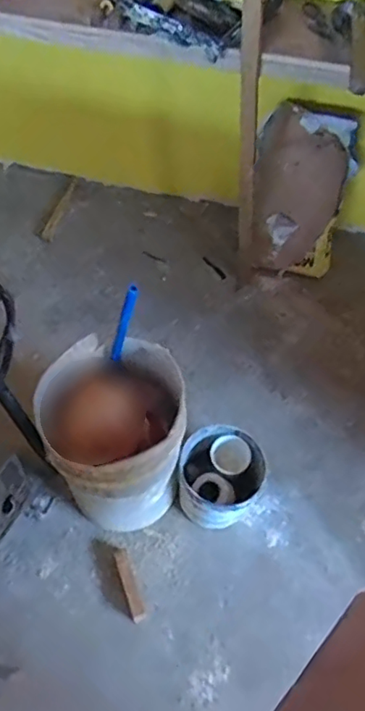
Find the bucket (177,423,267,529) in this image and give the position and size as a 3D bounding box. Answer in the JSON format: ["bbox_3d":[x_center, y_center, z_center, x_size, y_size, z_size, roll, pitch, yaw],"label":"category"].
[{"bbox_3d":[0.081,0.286,1.347,0.193,0.175,0.181,0,56,0],"label":"bucket"}]

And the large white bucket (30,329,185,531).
[{"bbox_3d":[-0.143,0.192,1.282,0.274,0.392,0.298,0,56,0],"label":"large white bucket"}]

